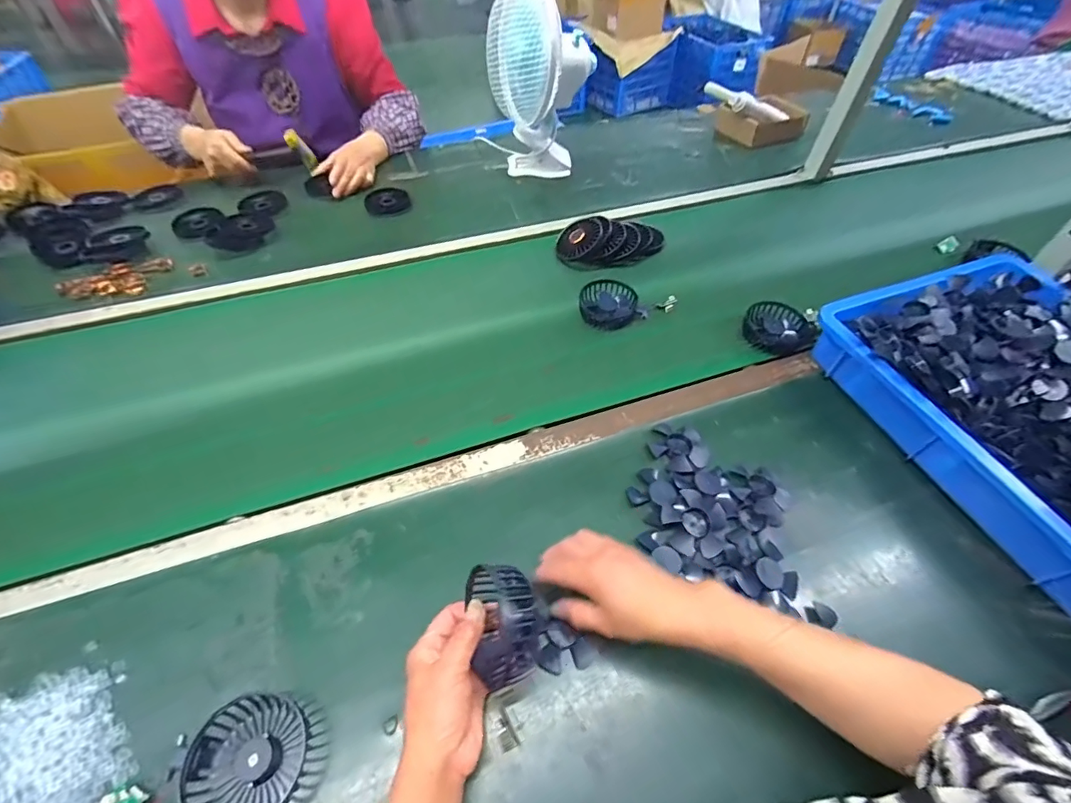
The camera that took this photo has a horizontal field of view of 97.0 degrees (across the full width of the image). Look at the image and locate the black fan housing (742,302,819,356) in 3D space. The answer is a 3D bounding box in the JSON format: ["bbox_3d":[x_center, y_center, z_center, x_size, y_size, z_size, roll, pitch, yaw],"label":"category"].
[{"bbox_3d":[0.360,-0.111,0.711,0.092,0.025,0.089,1,50,-1],"label":"black fan housing"}]

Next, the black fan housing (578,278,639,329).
[{"bbox_3d":[0.112,-0.152,0.734,0.086,0.030,0.092,13,51,9],"label":"black fan housing"}]

